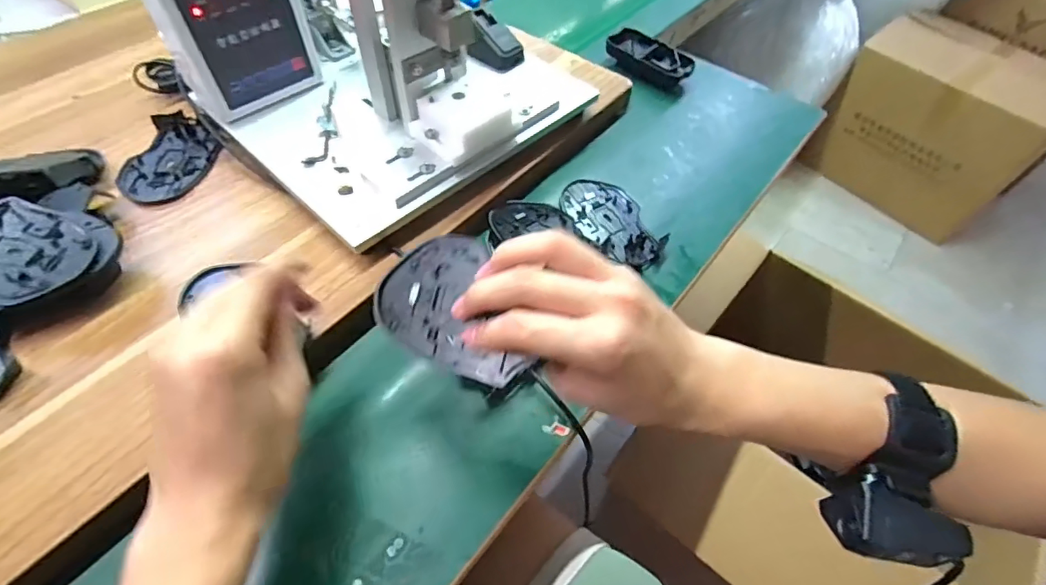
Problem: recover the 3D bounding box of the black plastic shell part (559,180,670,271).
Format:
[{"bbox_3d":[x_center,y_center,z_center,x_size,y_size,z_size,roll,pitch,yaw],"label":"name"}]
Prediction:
[{"bbox_3d":[0.085,-0.069,0.477,0.070,0.010,0.110,-16,57,-14],"label":"black plastic shell part"}]

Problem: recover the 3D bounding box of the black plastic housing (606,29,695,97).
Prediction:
[{"bbox_3d":[0.161,-0.291,0.630,0.051,0.032,0.109,-38,64,-26],"label":"black plastic housing"}]

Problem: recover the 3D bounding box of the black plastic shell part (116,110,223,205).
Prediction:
[{"bbox_3d":[-0.330,-0.126,0.468,0.076,0.014,0.104,13,55,6],"label":"black plastic shell part"}]

